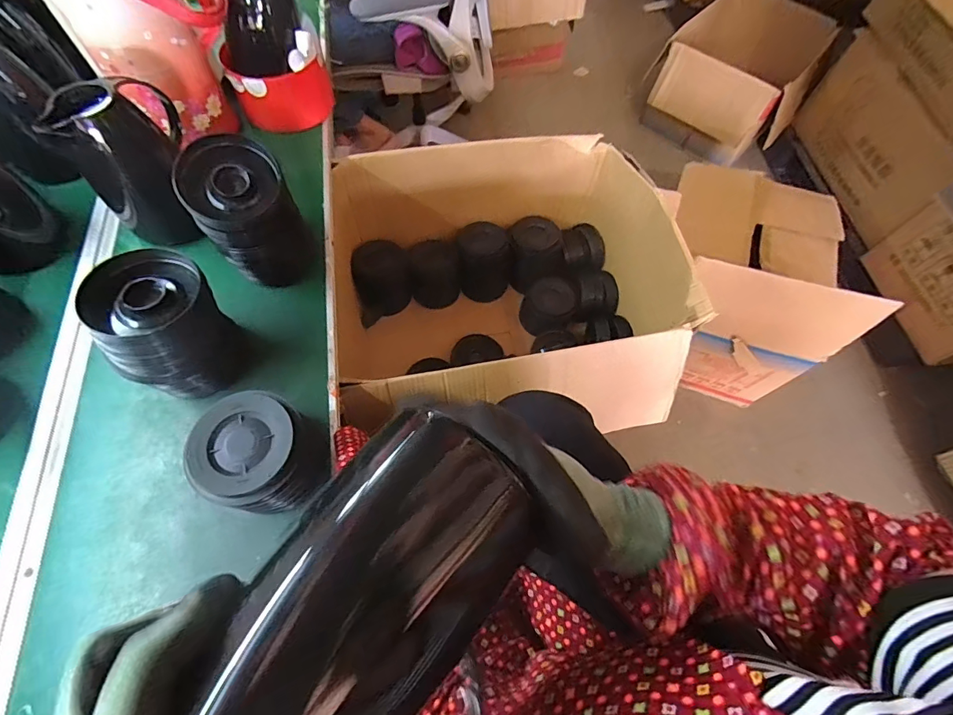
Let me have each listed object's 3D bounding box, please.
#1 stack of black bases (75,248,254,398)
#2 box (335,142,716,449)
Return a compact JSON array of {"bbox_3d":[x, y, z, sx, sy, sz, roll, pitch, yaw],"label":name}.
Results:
[{"bbox_3d":[-0.379,-0.033,0.545,0.133,0.174,0.110,-30,69,-15],"label":"stack of black bases"},{"bbox_3d":[0.070,-0.125,0.945,0.637,0.377,0.573,-11,65,-7],"label":"box"}]

